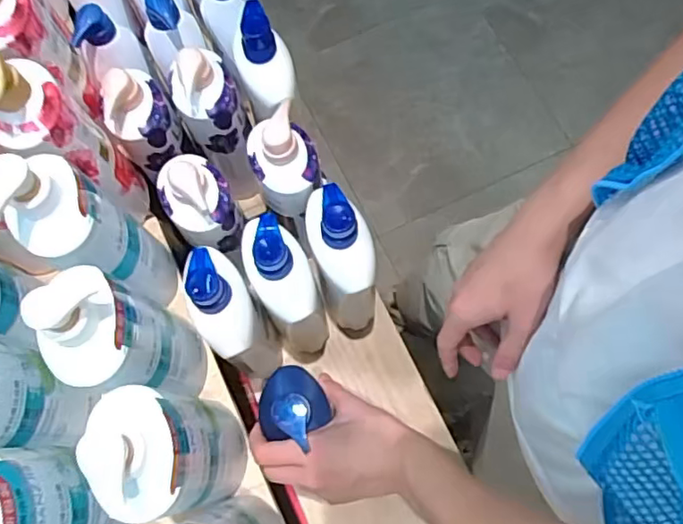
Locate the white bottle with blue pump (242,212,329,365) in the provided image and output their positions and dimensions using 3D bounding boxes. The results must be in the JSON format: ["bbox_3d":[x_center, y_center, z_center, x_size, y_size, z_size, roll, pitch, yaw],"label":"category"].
[{"bbox_3d":[-0.061,0.031,0.648,0.058,0.264,0.116,-19,73,-5],"label":"white bottle with blue pump"}]

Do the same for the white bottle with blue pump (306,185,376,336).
[{"bbox_3d":[0.001,0.003,0.655,0.054,0.249,0.116,-19,73,-5],"label":"white bottle with blue pump"}]

